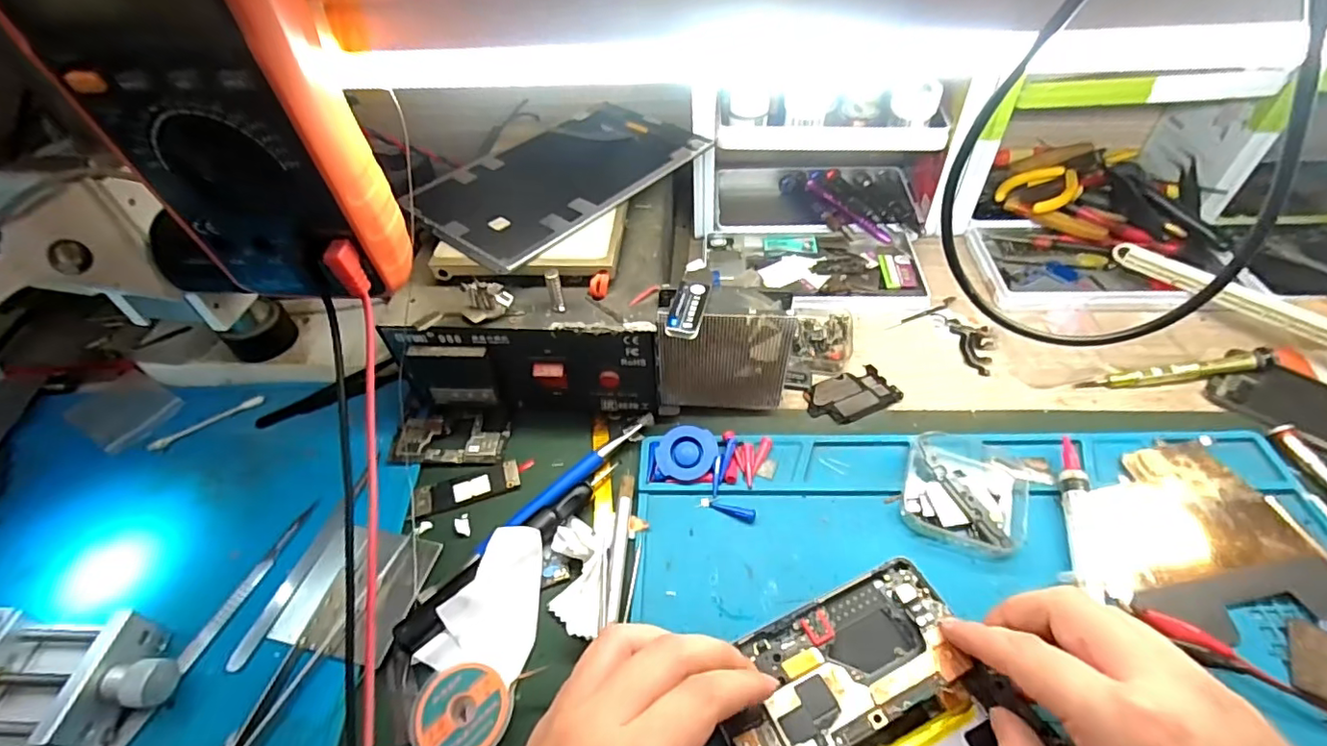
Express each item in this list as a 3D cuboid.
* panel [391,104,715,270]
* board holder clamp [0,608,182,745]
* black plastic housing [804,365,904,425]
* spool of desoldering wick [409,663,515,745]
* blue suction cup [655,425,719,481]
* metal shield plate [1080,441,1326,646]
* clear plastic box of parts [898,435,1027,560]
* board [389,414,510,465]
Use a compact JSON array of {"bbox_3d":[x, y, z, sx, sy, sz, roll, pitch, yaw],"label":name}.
[{"bbox_3d":[-0.072,-0.140,0.398,0.116,0.006,0.194,32,57,27],"label":"panel"},{"bbox_3d":[-0.310,0.150,0.276,0.136,0.034,0.059,1,49,5],"label":"board holder clamp"},{"bbox_3d":[0.129,0.015,0.391,0.063,0.006,0.038,-20,50,-13],"label":"black plastic housing"},{"bbox_3d":[-0.094,0.161,0.265,0.045,0.011,0.041,-2,49,2],"label":"spool of desoldering wick"},{"bbox_3d":[0.014,0.050,0.352,0.037,0.008,0.033,3,70,7],"label":"blue suction cup"},{"bbox_3d":[0.282,0.086,0.305,0.116,0.008,0.098,-10,49,-5],"label":"metal shield plate"},{"bbox_3d":[0.174,0.066,0.326,0.063,0.015,0.068,16,52,17],"label":"clear plastic box of parts"},{"bbox_3d":[-0.141,0.043,0.378,0.071,0.006,0.038,-1,49,3],"label":"board"}]

